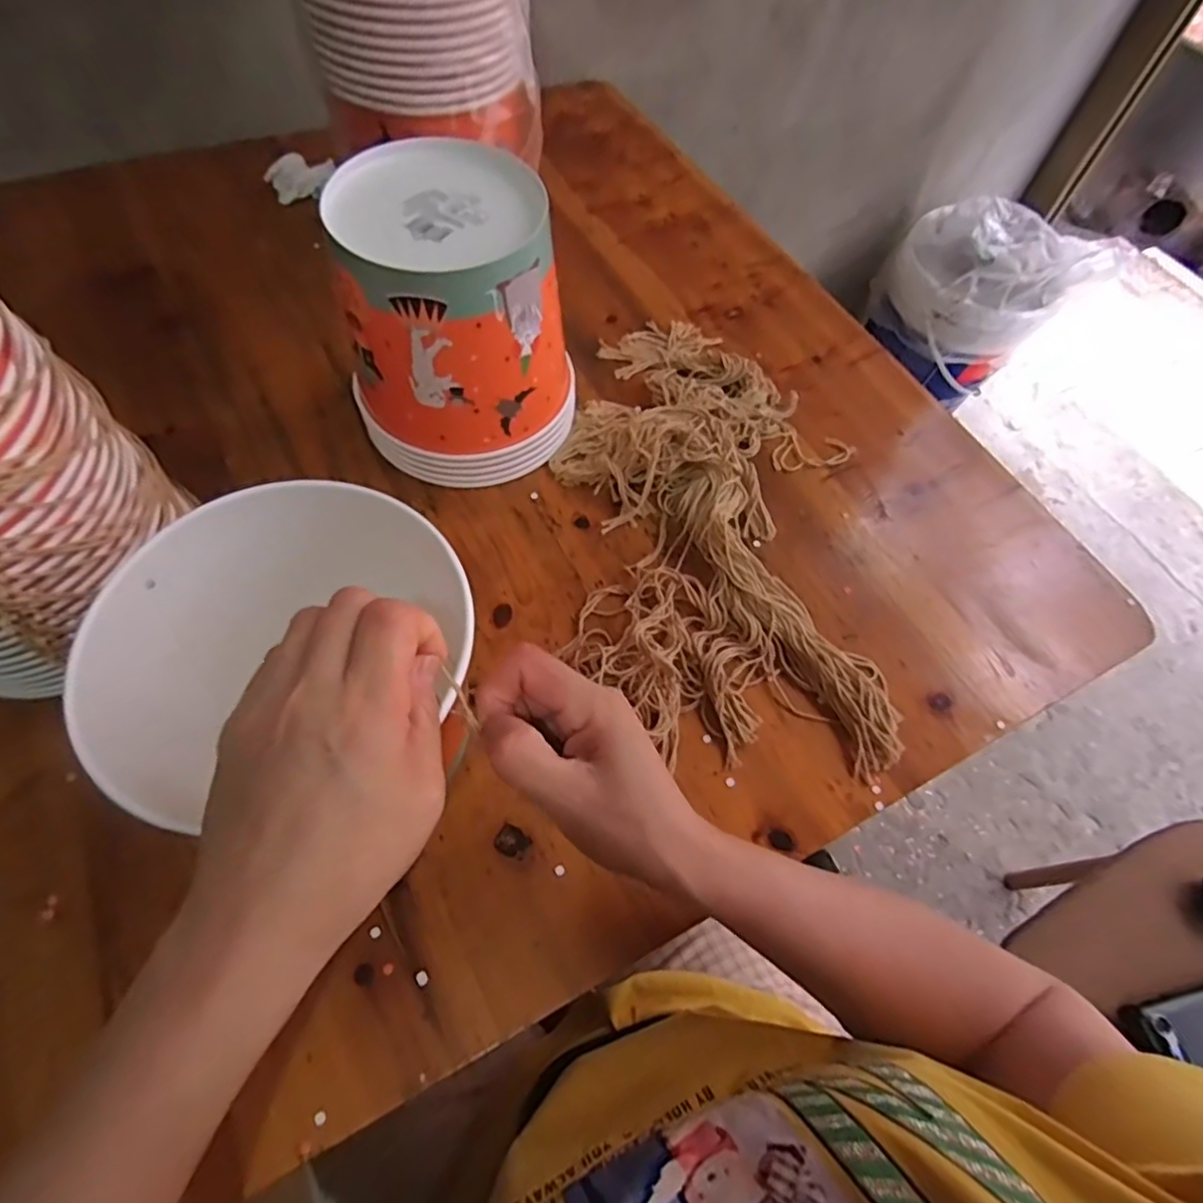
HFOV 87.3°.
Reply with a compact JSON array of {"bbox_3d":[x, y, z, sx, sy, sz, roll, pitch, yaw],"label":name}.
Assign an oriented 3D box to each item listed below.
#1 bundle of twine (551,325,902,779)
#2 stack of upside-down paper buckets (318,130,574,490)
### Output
[{"bbox_3d":[0.082,-0.066,0.463,0.223,0.031,0.374,3,63,-2],"label":"bundle of twine"},{"bbox_3d":[-0.098,-0.187,0.440,0.155,0.165,0.136,-3,63,-5],"label":"stack of upside-down paper buckets"}]

